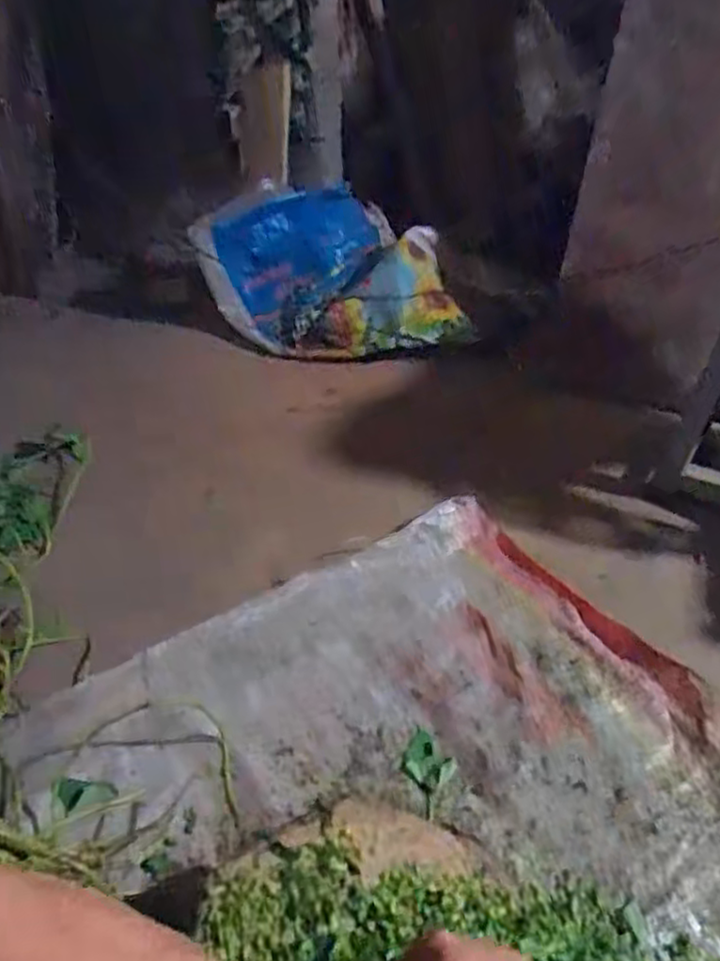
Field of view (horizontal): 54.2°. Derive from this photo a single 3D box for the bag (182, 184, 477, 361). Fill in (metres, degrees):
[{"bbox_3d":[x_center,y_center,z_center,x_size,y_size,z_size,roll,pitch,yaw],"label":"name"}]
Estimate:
[{"bbox_3d":[-0.056,-0.449,1.509,0.542,0.328,0.234,0,38,0],"label":"bag"}]

